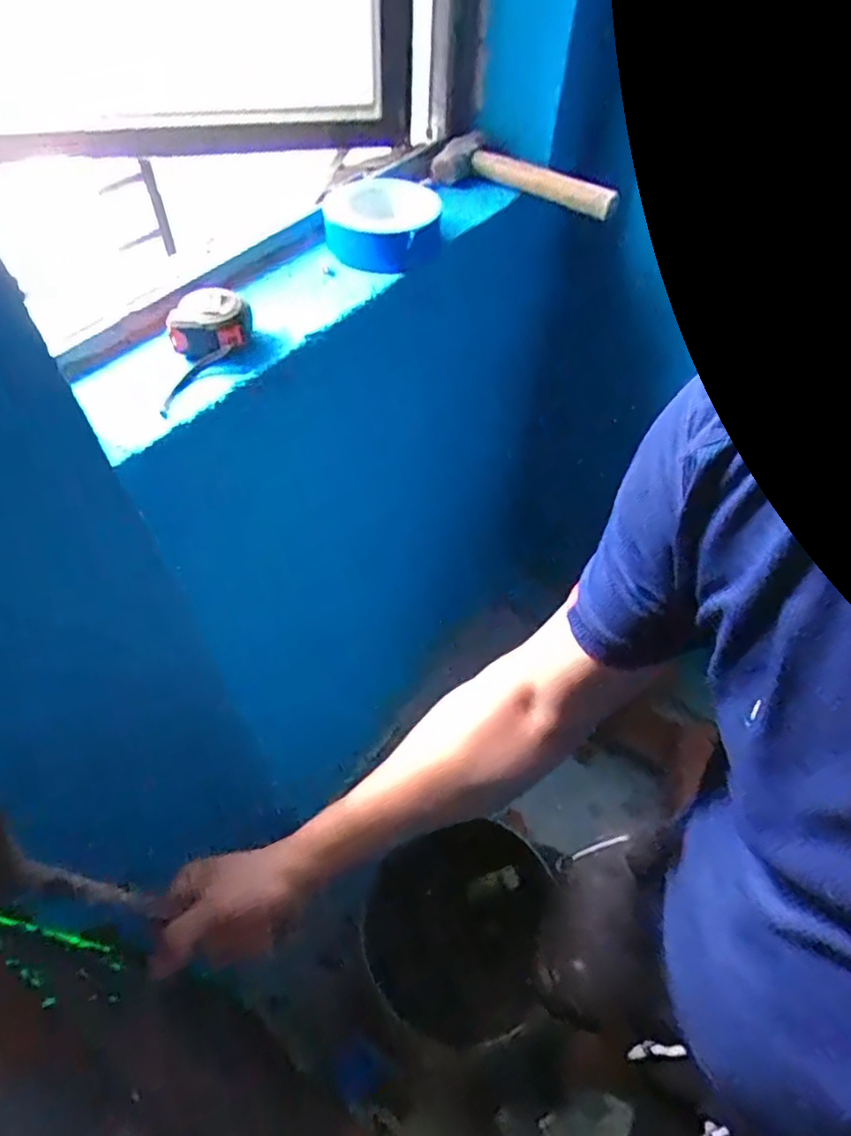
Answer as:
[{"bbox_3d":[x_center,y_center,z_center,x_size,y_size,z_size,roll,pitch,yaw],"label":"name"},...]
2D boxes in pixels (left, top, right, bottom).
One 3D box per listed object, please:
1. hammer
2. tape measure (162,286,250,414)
[{"bbox_3d":[0.143,-0.539,0.874,0.270,0.041,0.076,6,52,-14],"label":"hammer"},{"bbox_3d":[-0.198,-0.199,0.571,0.072,0.043,0.129,-1,53,-4],"label":"tape measure"}]

